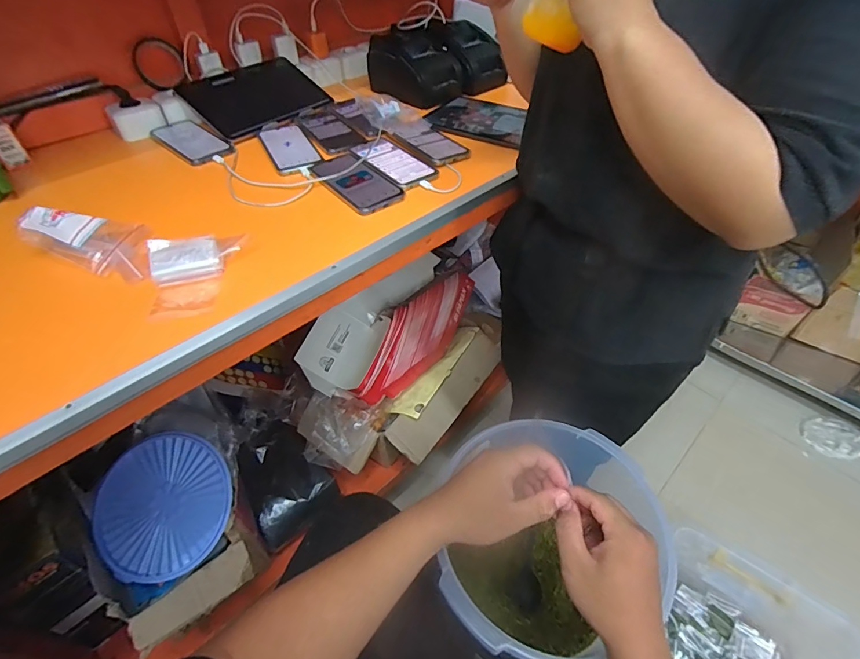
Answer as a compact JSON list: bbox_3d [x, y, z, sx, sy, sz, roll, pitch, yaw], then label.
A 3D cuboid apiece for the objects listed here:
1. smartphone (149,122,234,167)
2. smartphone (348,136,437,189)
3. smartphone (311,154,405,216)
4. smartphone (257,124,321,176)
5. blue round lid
[{"bbox_3d":[-0.426,-0.339,0.758,0.172,0.011,0.084,34,56,28],"label":"smartphone"},{"bbox_3d":[-0.065,-0.280,0.699,0.083,0.004,0.174,-31,54,-26],"label":"smartphone"},{"bbox_3d":[-0.116,-0.230,0.656,0.078,0.011,0.177,-29,53,-25],"label":"smartphone"},{"bbox_3d":[-0.253,-0.326,0.756,0.079,0.010,0.182,-20,50,-18],"label":"smartphone"},{"bbox_3d":[-0.492,0.322,0.774,0.234,0.029,0.241,0,75,-2],"label":"blue round lid"}]

